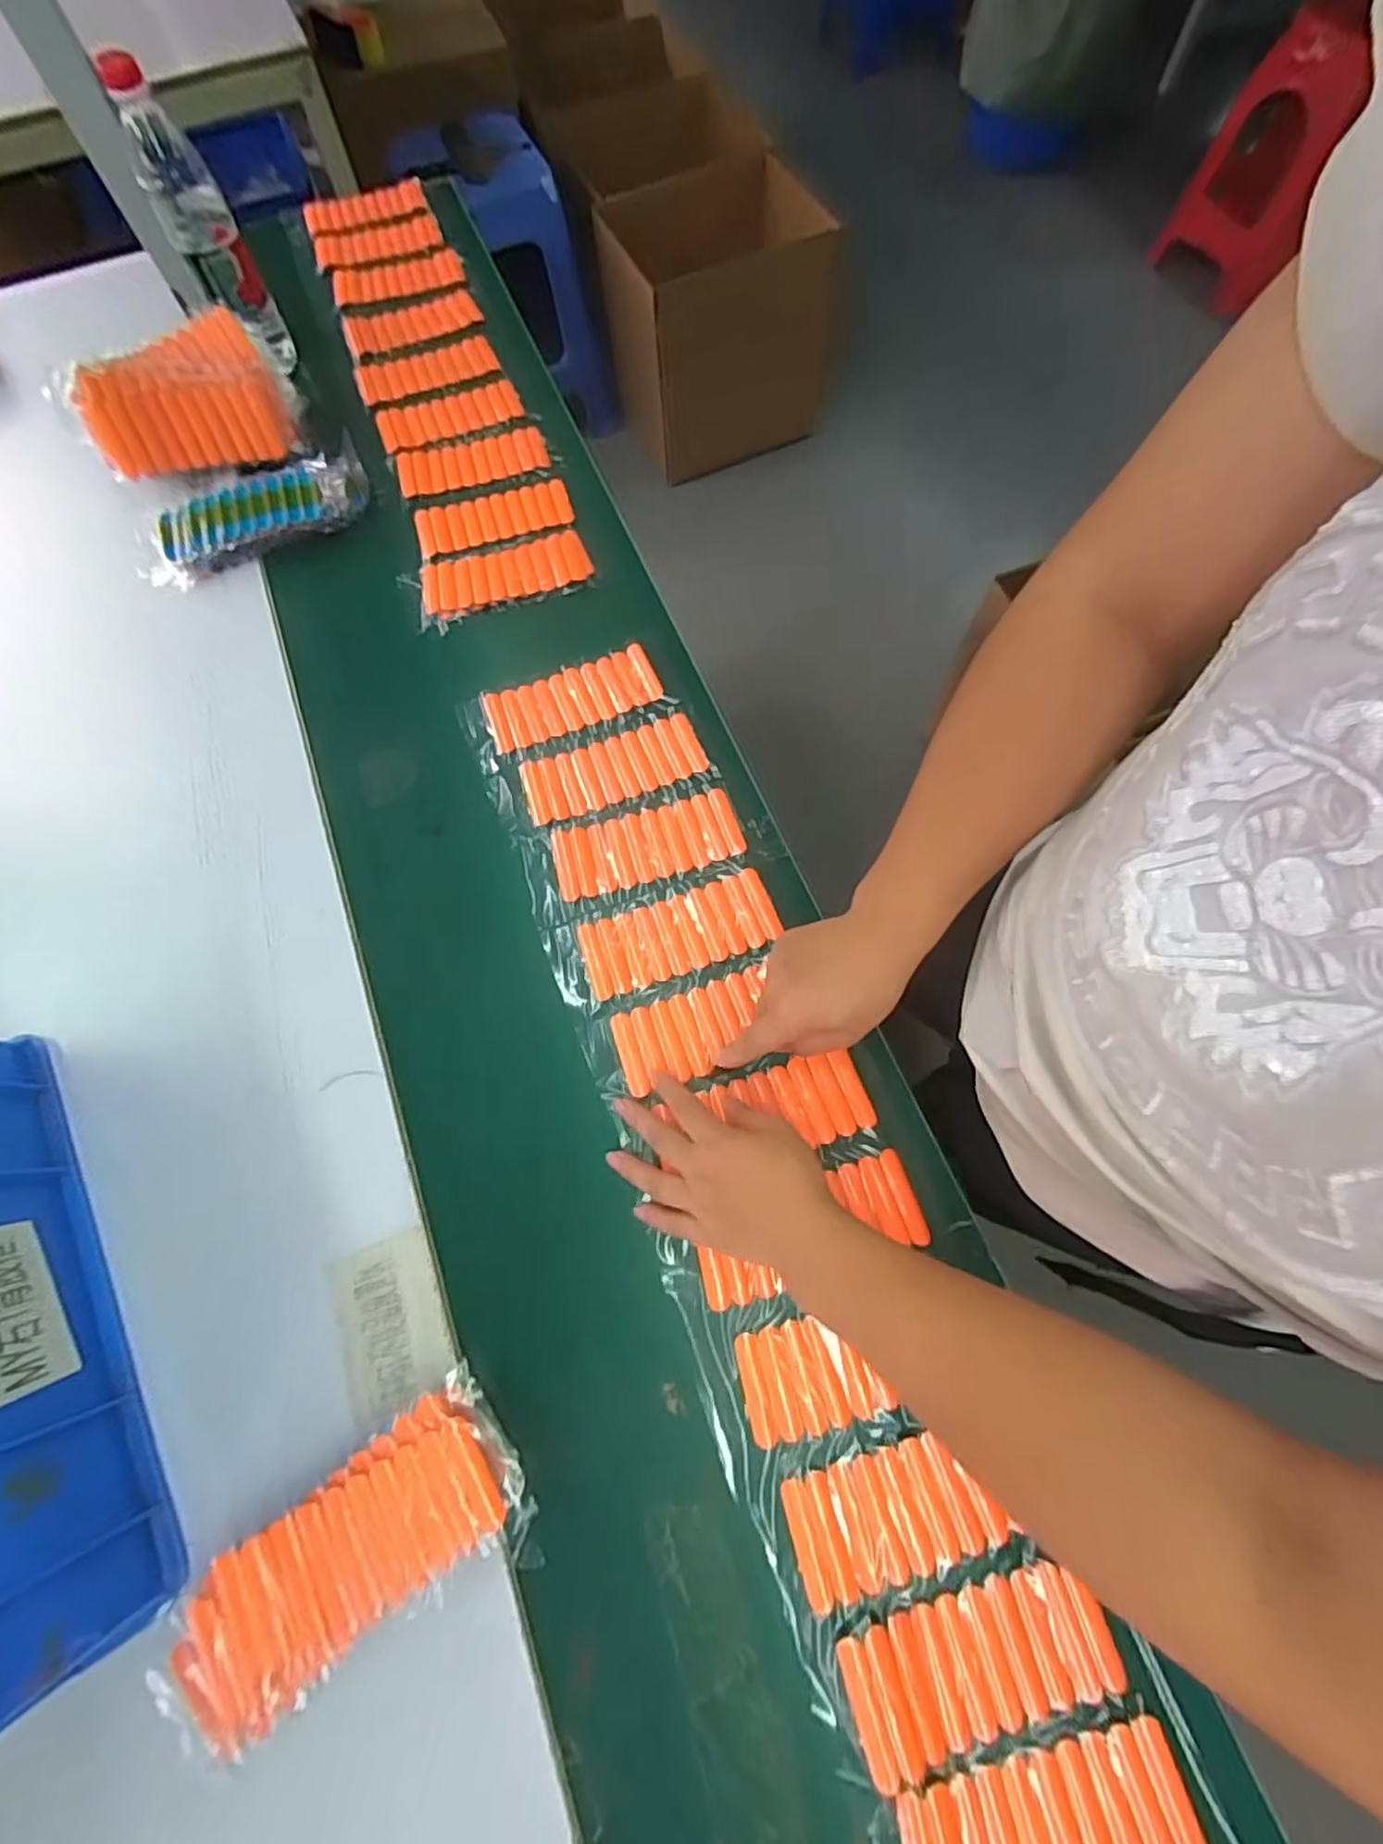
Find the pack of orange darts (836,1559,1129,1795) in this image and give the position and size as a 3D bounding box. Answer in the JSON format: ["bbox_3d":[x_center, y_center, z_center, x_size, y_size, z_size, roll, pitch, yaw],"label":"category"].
[{"bbox_3d":[0.161,0.412,0.376,0.148,0.013,0.064,-16,70,-3],"label":"pack of orange darts"}]

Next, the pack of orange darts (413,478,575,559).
[{"bbox_3d":[-0.201,-0.411,0.695,0.156,0.018,0.059,-13,70,-2],"label":"pack of orange darts"}]

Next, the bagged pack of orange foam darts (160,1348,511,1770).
[{"bbox_3d":[-0.199,0.366,0.391,0.200,0.030,0.084,-36,73,-10],"label":"bagged pack of orange foam darts"}]

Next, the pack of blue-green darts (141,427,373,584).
[{"bbox_3d":[-0.434,-0.405,0.680,0.226,0.042,0.091,-27,71,-7],"label":"pack of blue-green darts"}]

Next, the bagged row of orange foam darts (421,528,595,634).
[{"bbox_3d":[-0.179,-0.333,0.656,0.162,0.013,0.079,-20,71,-5],"label":"bagged row of orange foam darts"}]

